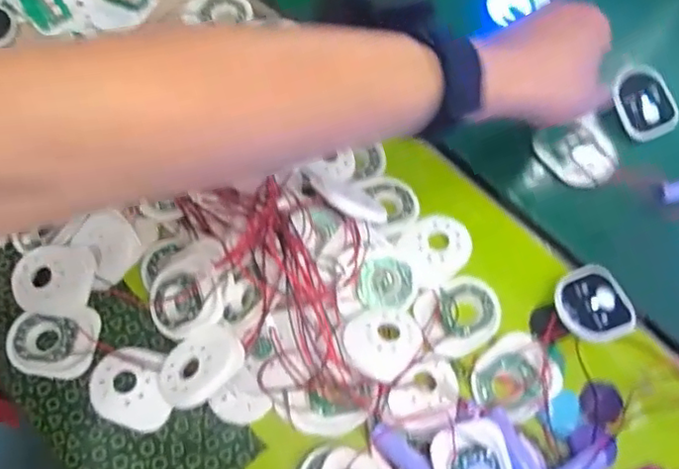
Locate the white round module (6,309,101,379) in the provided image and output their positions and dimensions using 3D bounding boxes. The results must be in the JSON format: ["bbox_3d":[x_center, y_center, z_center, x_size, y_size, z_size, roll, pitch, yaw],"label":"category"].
[{"bbox_3d":[-0.190,0.073,0.401,0.059,0.008,0.043,-4,66,-4],"label":"white round module"}]

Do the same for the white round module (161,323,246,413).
[{"bbox_3d":[-0.086,0.085,0.376,0.057,0.016,0.044,-40,51,-5],"label":"white round module"}]

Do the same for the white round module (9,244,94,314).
[{"bbox_3d":[-0.195,0.030,0.417,0.054,0.017,0.048,7,66,0],"label":"white round module"}]

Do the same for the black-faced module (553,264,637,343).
[{"bbox_3d":[0.173,0.049,0.413,0.053,0.009,0.049,-22,62,-18],"label":"black-faced module"}]

